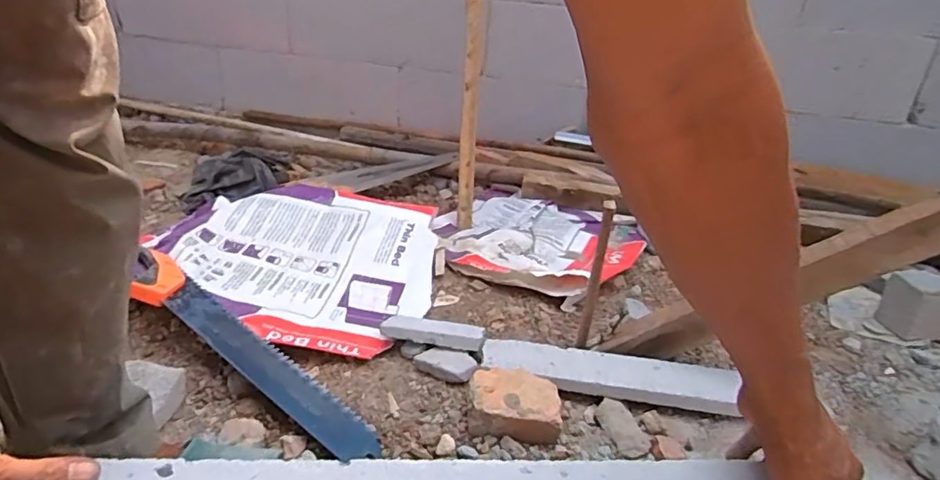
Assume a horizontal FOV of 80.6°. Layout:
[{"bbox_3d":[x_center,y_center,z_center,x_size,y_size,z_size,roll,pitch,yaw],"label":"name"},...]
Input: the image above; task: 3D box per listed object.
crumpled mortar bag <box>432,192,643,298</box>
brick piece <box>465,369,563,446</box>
[{"bbox_3d":[0.120,-0.015,1.128,0.415,0.073,0.385,17,28,25],"label":"crumpled mortar bag"},{"bbox_3d":[0.052,0.195,0.666,0.107,0.043,0.085,3,25,-4],"label":"brick piece"}]

